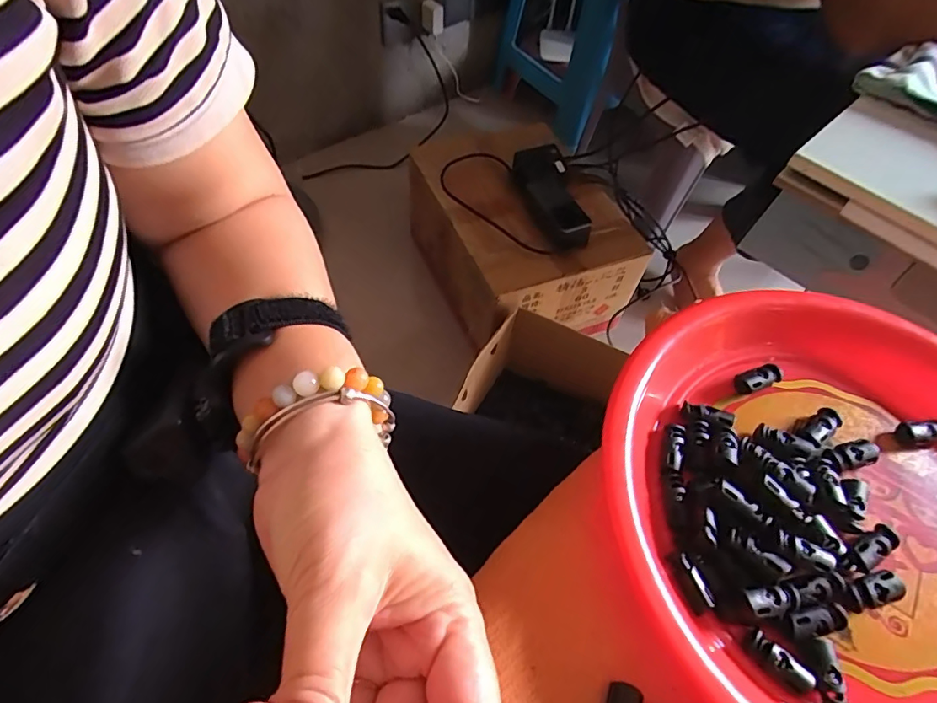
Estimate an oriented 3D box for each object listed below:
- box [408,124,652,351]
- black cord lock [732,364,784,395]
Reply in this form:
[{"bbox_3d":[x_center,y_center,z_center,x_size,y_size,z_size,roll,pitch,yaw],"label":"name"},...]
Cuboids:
[{"bbox_3d":[0.082,-0.222,0.905,0.286,0.187,0.397,-21,61,-17],"label":"box"},{"bbox_3d":[0.174,0.016,0.303,0.029,0.009,0.013,-13,59,-13],"label":"black cord lock"}]

